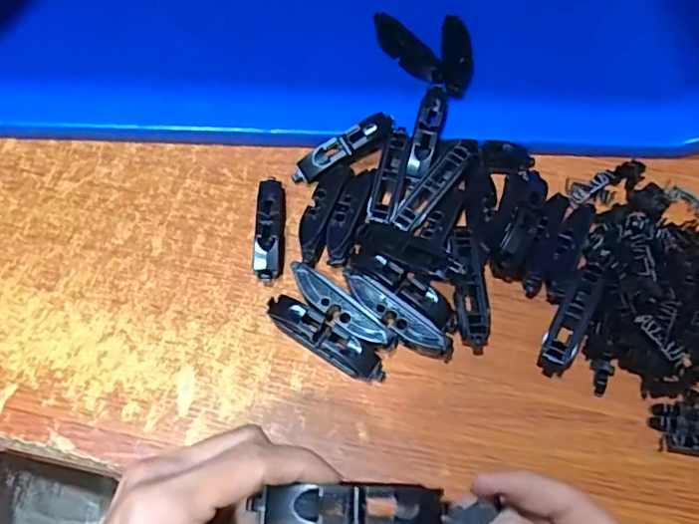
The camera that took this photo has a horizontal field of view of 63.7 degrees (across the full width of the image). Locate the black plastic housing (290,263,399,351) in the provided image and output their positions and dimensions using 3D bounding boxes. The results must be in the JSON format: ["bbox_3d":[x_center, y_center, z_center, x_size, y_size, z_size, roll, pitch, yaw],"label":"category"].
[{"bbox_3d":[-0.007,0.032,0.351,0.078,0.016,0.020,35,65,14],"label":"black plastic housing"}]

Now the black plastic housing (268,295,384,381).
[{"bbox_3d":[-0.015,0.048,0.342,0.079,0.018,0.020,32,64,13],"label":"black plastic housing"}]

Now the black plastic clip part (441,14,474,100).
[{"bbox_3d":[0.084,-0.159,0.441,0.024,0.018,0.079,7,61,0],"label":"black plastic clip part"}]

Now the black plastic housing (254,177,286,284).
[{"bbox_3d":[-0.053,-0.025,0.380,0.018,0.018,0.081,2,61,-3],"label":"black plastic housing"}]

